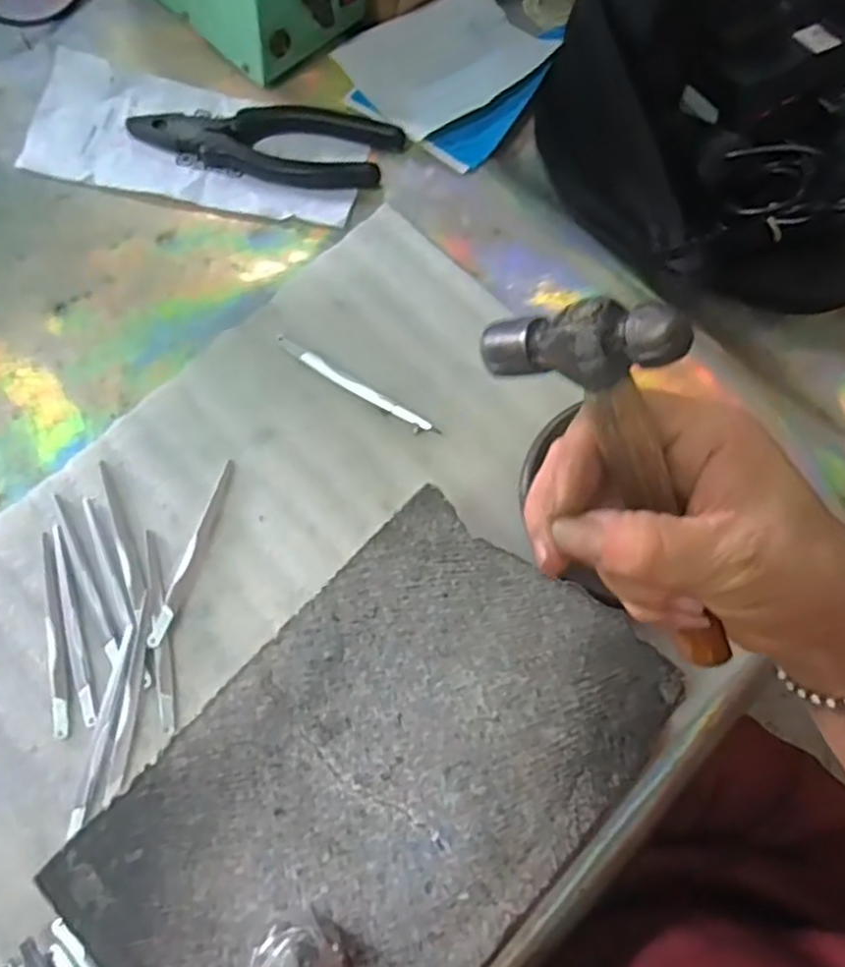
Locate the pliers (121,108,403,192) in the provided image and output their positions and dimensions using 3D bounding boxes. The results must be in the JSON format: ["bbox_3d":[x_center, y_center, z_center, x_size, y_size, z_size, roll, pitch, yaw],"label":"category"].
[{"bbox_3d":[-0.095,-0.212,0.443,0.160,0.011,0.050,11,74,2],"label":"pliers"}]

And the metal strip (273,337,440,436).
[{"bbox_3d":[-0.038,-0.054,0.403,0.104,0.004,0.009,31,76,7],"label":"metal strip"}]

